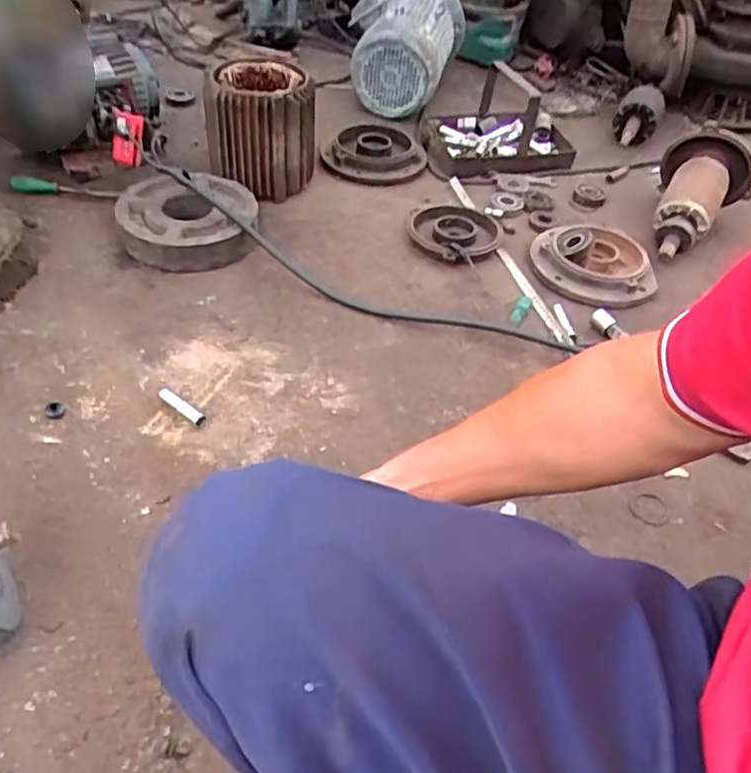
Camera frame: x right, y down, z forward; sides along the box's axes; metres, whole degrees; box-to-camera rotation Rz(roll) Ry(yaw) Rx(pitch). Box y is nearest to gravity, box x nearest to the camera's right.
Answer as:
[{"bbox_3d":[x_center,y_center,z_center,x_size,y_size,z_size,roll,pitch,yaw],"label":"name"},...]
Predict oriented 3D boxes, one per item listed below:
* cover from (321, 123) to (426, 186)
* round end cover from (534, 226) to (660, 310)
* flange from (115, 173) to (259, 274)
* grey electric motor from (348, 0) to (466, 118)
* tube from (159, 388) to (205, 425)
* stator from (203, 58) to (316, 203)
[{"bbox_3d":[0.000,-0.498,1.448,0.215,0.072,0.222,9,42,3],"label":"cover"},{"bbox_3d":[0.396,-0.231,1.226,0.208,0.058,0.228,-17,47,-25],"label":"round end cover"},{"bbox_3d":[-0.341,-0.303,1.237,0.245,0.099,0.219,-5,43,-13],"label":"flange"},{"bbox_3d":[0.071,-0.824,1.574,0.230,0.197,0.362,15,57,7],"label":"grey electric motor"},{"bbox_3d":[-0.277,0.026,0.963,0.090,0.015,0.016,33,48,27],"label":"tube"},{"bbox_3d":[-0.201,-0.468,1.252,0.183,0.197,0.170,32,48,26],"label":"stator"}]

